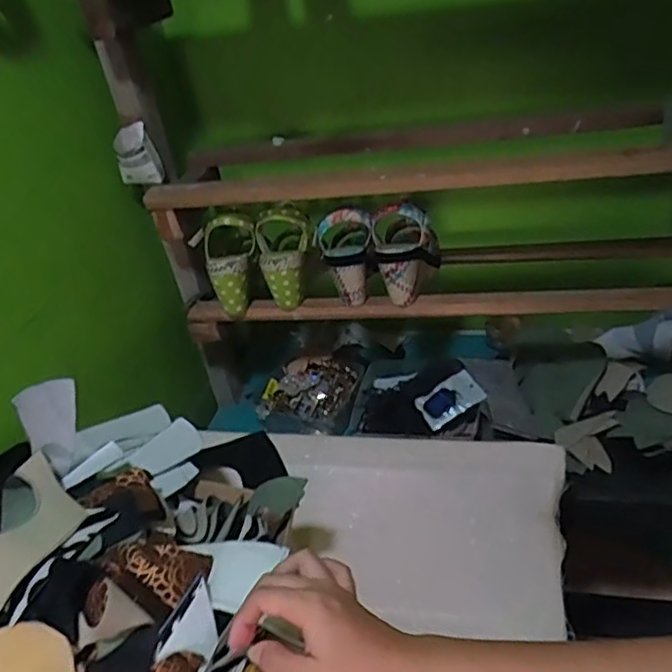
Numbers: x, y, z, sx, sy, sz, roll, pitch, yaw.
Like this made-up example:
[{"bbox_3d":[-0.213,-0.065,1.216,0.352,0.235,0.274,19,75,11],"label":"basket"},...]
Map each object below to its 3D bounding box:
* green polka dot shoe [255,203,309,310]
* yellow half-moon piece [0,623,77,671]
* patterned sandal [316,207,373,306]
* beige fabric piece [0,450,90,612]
[{"bbox_3d":[-0.081,-0.115,0.919,0.078,0.149,0.061,1,5,11],"label":"green polka dot shoe"},{"bbox_3d":[-0.237,0.245,0.486,0.103,0.012,0.044,1,34,17],"label":"yellow half-moon piece"},{"bbox_3d":[0.018,-0.113,0.903,0.079,0.128,0.066,-9,33,1],"label":"patterned sandal"},{"bbox_3d":[-0.276,0.167,0.547,0.082,0.018,0.127,25,46,14],"label":"beige fabric piece"}]

